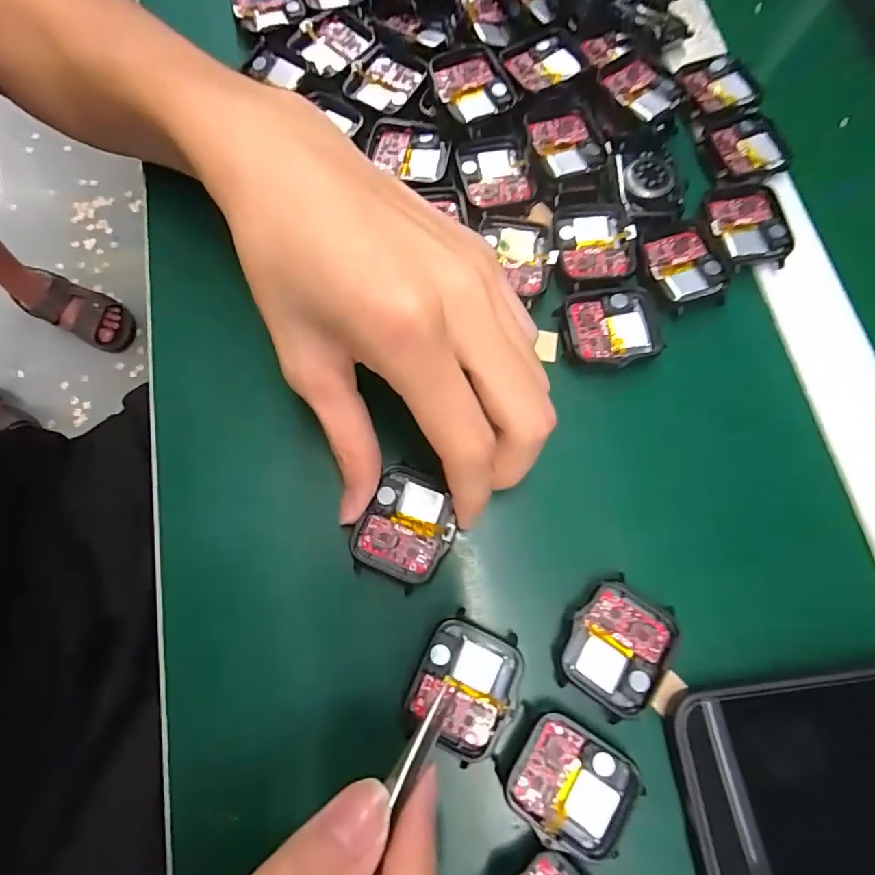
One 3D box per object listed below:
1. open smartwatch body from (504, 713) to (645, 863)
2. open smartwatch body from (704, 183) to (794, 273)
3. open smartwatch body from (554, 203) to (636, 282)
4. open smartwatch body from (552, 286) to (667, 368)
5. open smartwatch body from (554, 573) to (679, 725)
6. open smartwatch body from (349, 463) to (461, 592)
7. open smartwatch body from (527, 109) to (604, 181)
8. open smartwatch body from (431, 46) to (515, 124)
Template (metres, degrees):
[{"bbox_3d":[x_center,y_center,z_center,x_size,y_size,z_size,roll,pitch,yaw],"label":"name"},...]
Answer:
[{"bbox_3d":[0.050,0.126,0.170,0.043,0.005,0.037,29,75,6],"label":"open smartwatch body"},{"bbox_3d":[0.154,-0.106,0.235,0.038,0.004,0.046,-7,75,-5],"label":"open smartwatch body"},{"bbox_3d":[0.077,-0.095,0.232,0.038,0.008,0.042,1,74,-2],"label":"open smartwatch body"},{"bbox_3d":[0.081,-0.051,0.220,0.044,0.004,0.037,-7,74,-4],"label":"open smartwatch body"},{"bbox_3d":[0.069,0.081,0.183,0.039,0.005,0.046,34,75,7],"label":"open smartwatch body"},{"bbox_3d":[-0.012,0.037,0.194,0.037,0.009,0.044,26,77,6],"label":"open smartwatch body"},{"bbox_3d":[0.064,-0.147,0.239,0.034,0.010,0.039,-13,75,-6],"label":"open smartwatch body"},{"bbox_3d":[0.017,-0.181,0.244,0.037,0.013,0.039,-18,76,-8],"label":"open smartwatch body"}]

